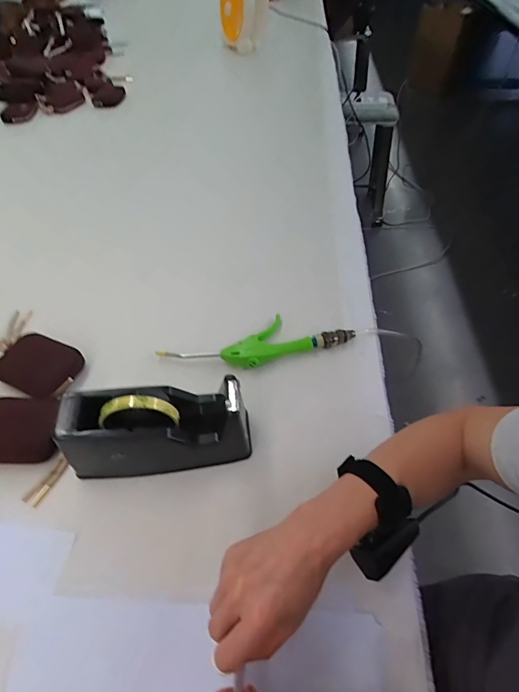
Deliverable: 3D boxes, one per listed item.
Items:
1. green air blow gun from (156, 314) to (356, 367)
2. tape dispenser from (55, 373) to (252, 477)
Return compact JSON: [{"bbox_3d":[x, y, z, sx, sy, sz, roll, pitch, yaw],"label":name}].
[{"bbox_3d":[-0.002,-0.006,0.574,0.270,0.023,0.077,-16,51,-12],"label":"green air blow gun"},{"bbox_3d":[-0.115,0.091,0.451,0.198,0.103,0.073,-5,55,-6],"label":"tape dispenser"}]

